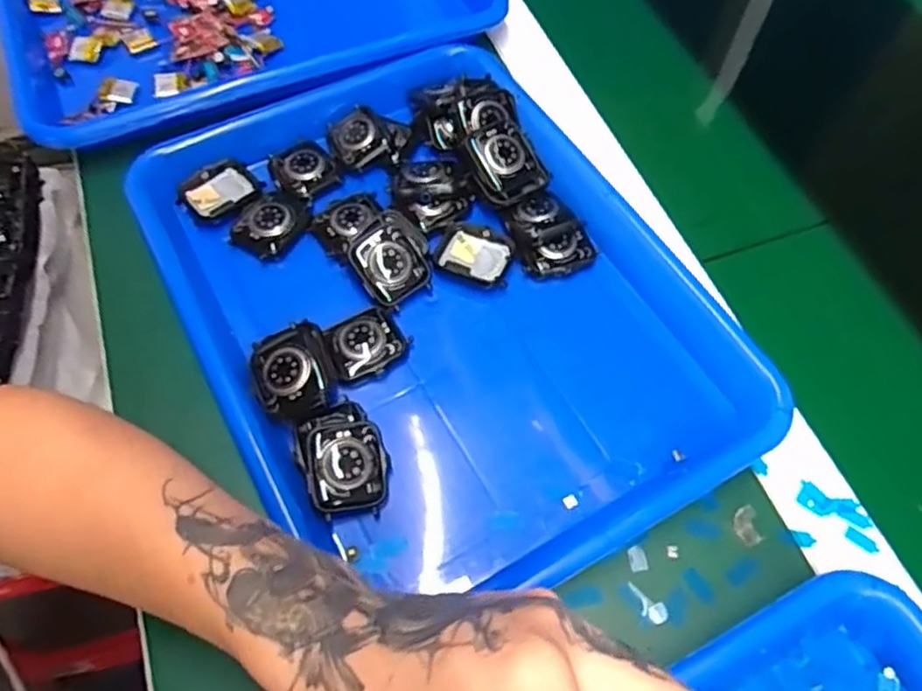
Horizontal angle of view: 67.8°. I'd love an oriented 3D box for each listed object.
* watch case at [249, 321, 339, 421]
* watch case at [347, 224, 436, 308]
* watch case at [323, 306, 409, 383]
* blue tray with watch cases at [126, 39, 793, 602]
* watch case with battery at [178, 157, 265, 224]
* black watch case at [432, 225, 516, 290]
[{"bbox_3d":[-0.087,0.013,0.354,0.040,0.018,0.050,-20,61,-12],"label":"watch case"},{"bbox_3d":[-0.040,-0.048,0.389,0.039,0.017,0.044,-37,96,-5],"label":"watch case"},{"bbox_3d":[-0.052,-0.001,0.372,0.040,0.011,0.036,-21,62,-13],"label":"watch case"},{"bbox_3d":[-0.015,-0.030,0.380,0.248,0.045,0.325,-26,63,-15],"label":"blue tray with watch cases"},{"bbox_3d":[-0.150,-0.097,0.432,0.049,0.012,0.038,-40,67,-21],"label":"watch case with battery"},{"bbox_3d":[0.008,-0.054,0.409,0.046,0.011,0.036,19,61,11],"label":"black watch case"}]

